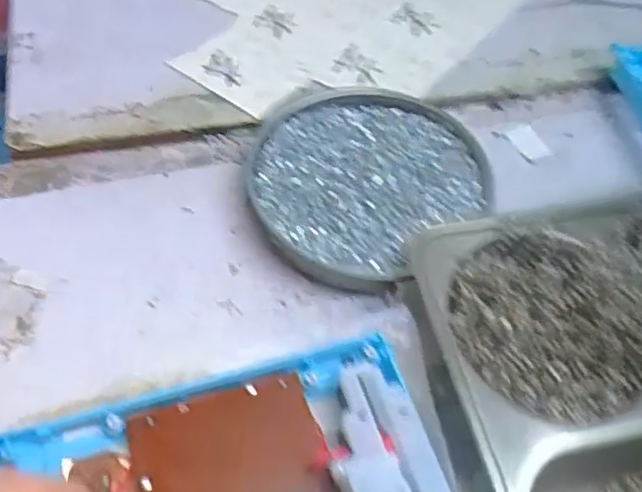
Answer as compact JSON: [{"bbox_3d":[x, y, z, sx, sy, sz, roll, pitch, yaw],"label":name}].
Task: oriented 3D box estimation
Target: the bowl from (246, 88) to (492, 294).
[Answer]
[{"bbox_3d":[0.022,-0.043,0.373,0.133,0.018,0.135,1,54,-2],"label":"bowl"}]

